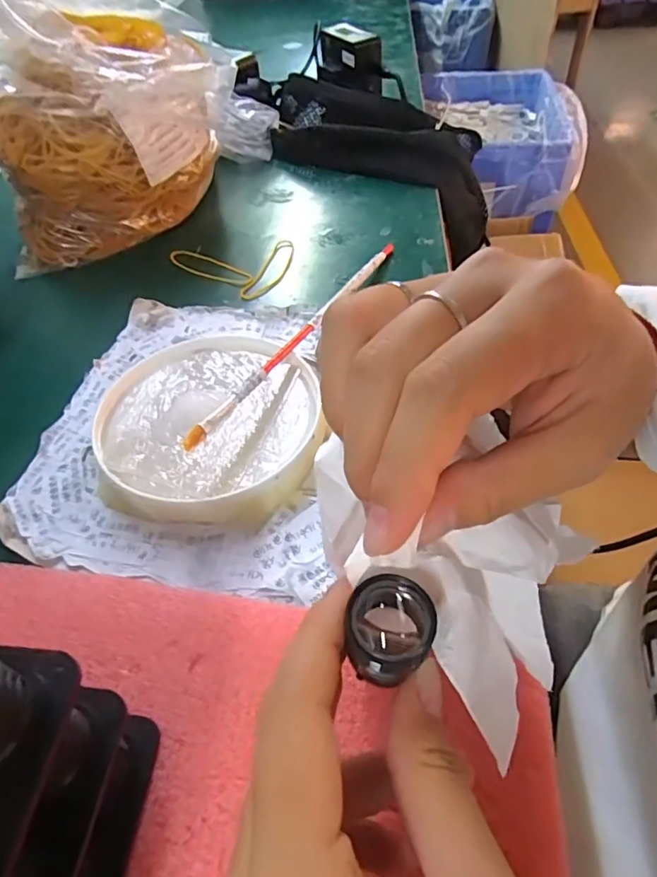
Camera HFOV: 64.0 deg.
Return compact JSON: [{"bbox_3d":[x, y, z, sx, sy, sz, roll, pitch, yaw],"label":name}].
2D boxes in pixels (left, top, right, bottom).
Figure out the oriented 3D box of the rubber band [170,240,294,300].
[{"bbox_3d":[-0.067,-0.140,0.408,0.092,0.007,0.073,29,57,26],"label":"rubber band"}]

